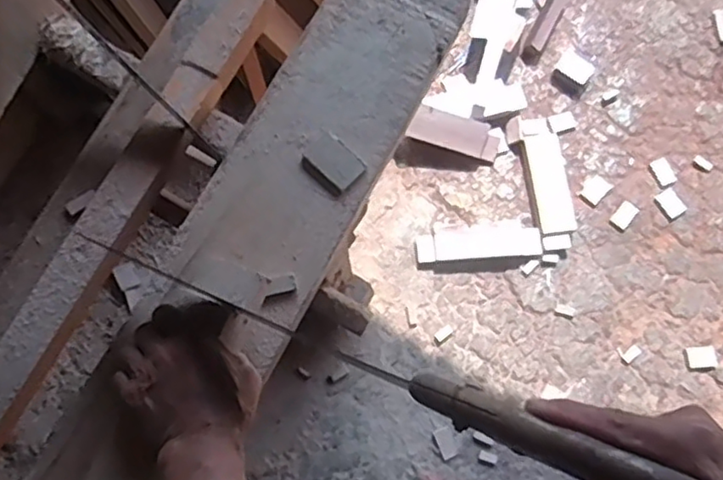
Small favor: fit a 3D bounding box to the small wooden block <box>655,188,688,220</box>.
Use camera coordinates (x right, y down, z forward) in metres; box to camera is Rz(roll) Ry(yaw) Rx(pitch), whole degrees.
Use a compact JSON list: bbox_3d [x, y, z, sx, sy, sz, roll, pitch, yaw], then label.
[{"bbox_3d":[0.639,-0.076,1.343,0.041,0.007,0.059,-29,75,-7],"label":"small wooden block"}]

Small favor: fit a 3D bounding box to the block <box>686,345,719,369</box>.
[{"bbox_3d":[0.661,0.229,1.261,0.056,0.005,0.043,-6,74,0],"label":"block"}]

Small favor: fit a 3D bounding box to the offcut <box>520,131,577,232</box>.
[{"bbox_3d":[0.388,-0.120,1.349,0.082,0.029,0.212,-8,74,-1],"label":"offcut"}]

